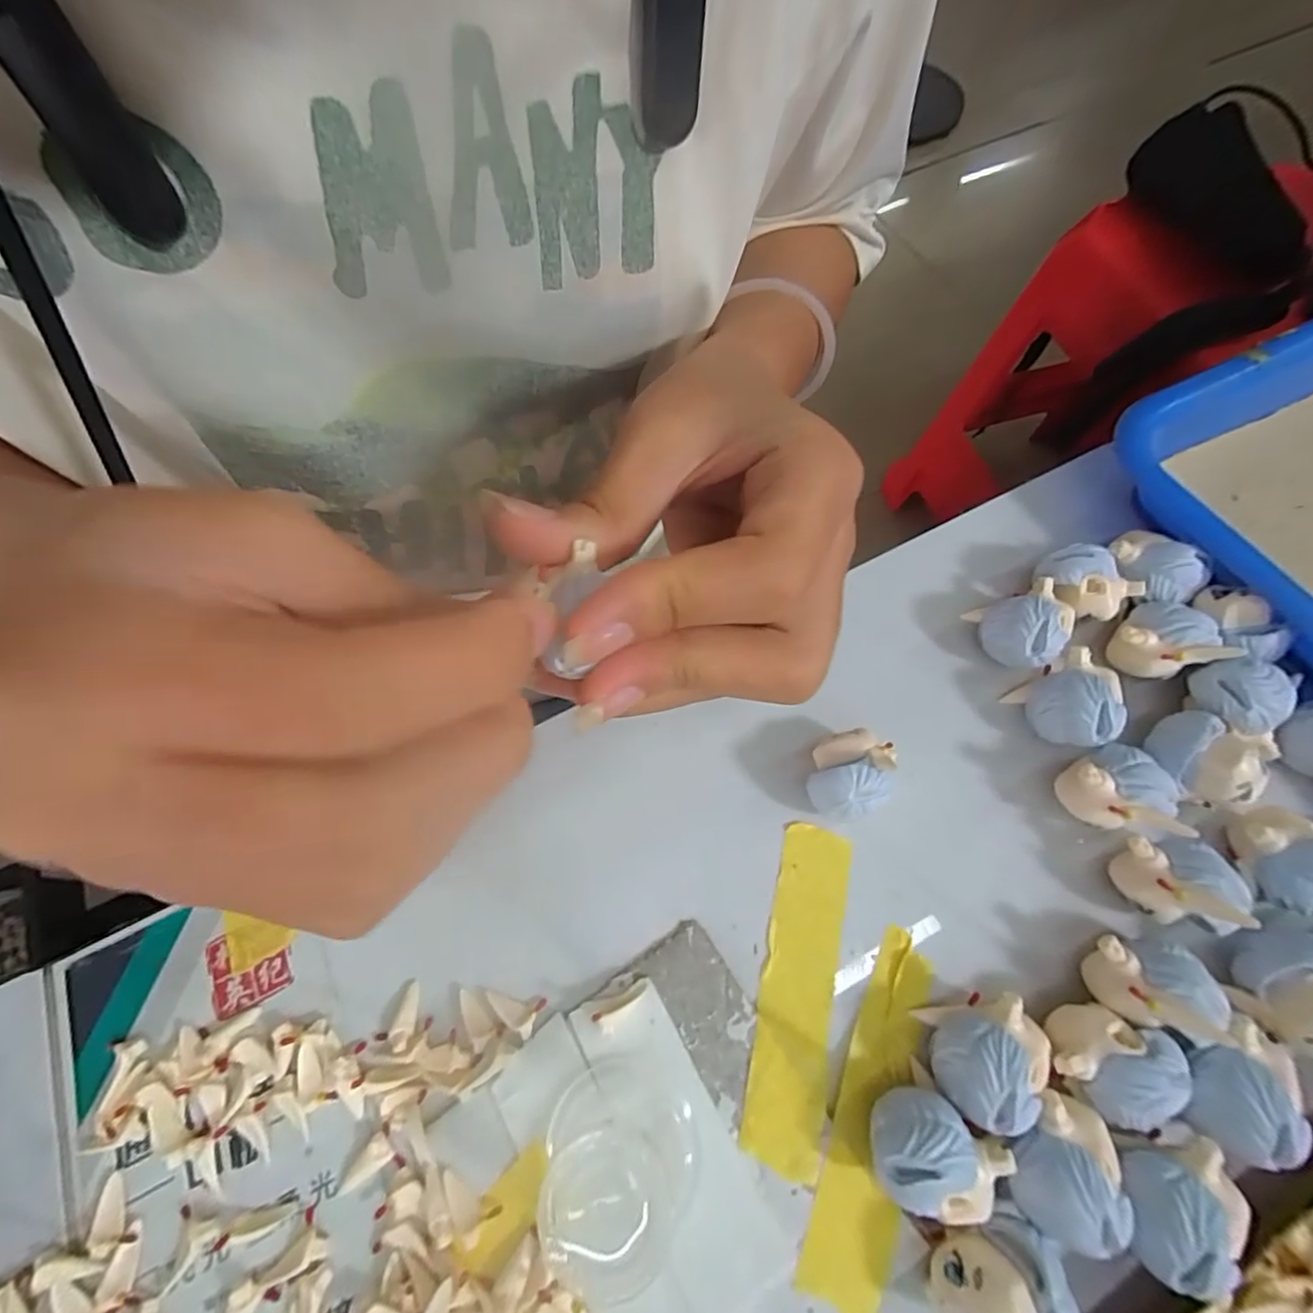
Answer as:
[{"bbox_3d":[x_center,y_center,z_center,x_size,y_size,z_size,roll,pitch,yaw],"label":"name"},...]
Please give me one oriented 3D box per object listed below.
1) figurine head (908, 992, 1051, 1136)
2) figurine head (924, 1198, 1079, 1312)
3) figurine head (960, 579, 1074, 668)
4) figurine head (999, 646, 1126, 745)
[{"bbox_3d":[0.082,0.099,0.147,0.027,0.022,0.024,-16,67,-4],"label":"figurine head"},{"bbox_3d":[0.075,0.136,0.131,0.026,0.019,0.024,-1,67,2],"label":"figurine head"},{"bbox_3d":[0.119,-0.010,0.191,0.025,0.020,0.027,-1,67,2],"label":"figurine head"},{"bbox_3d":[0.125,0.014,0.181,0.022,0.019,0.026,-24,68,-7],"label":"figurine head"}]

